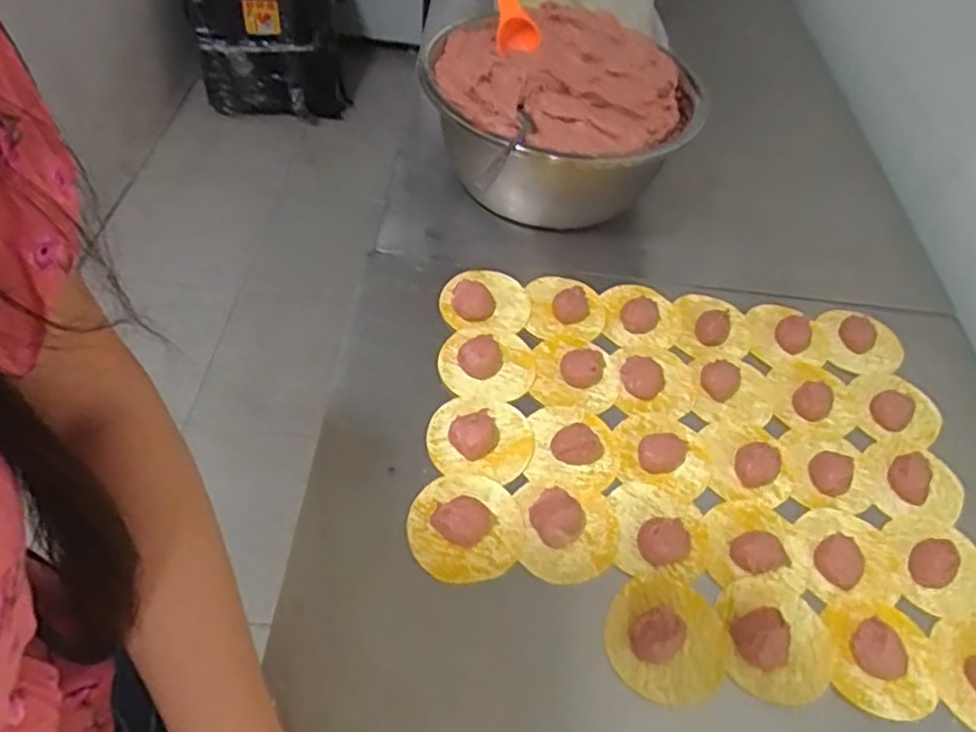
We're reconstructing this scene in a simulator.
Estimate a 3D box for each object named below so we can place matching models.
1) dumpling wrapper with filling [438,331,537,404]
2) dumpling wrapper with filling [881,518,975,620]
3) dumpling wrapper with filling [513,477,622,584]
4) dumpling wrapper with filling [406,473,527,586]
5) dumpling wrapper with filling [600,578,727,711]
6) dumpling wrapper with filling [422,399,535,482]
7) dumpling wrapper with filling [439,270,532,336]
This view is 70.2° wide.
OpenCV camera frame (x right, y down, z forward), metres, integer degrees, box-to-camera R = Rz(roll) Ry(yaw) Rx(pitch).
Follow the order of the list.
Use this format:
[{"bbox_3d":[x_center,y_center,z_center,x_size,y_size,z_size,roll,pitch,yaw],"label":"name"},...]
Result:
[{"bbox_3d":[0.001,-0.007,0.601,0.082,0.026,0.077,2,52,-3],"label":"dumpling wrapper with filling"},{"bbox_3d":[0.348,0.149,0.523,0.076,0.027,0.074,2,52,-3],"label":"dumpling wrapper with filling"},{"bbox_3d":[0.062,0.115,0.513,0.075,0.020,0.082,2,52,-4],"label":"dumpling wrapper with filling"},{"bbox_3d":[-0.016,0.114,0.505,0.083,0.021,0.081,2,52,-3],"label":"dumpling wrapper with filling"},{"bbox_3d":[0.124,0.179,0.467,0.081,0.023,0.082,2,52,-3],"label":"dumpling wrapper with filling"},{"bbox_3d":[-0.005,0.053,0.553,0.083,0.022,0.074,11,52,3],"label":"dumpling wrapper with filling"},{"bbox_3d":[-0.002,-0.062,0.652,0.083,0.017,0.070,1,53,-4],"label":"dumpling wrapper with filling"}]

